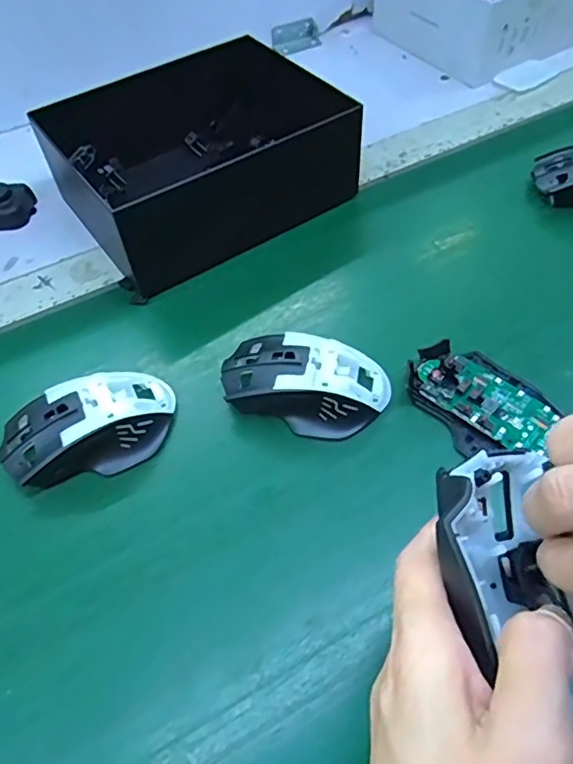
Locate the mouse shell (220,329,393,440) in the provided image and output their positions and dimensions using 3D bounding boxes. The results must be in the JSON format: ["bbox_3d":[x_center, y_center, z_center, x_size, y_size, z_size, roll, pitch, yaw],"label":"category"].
[{"bbox_3d":[0.012,-0.001,0.396,0.114,0.032,0.064,8,55,9],"label":"mouse shell"}]

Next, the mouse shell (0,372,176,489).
[{"bbox_3d":[-0.132,0.028,0.384,0.112,0.033,0.062,-21,56,-12],"label":"mouse shell"}]

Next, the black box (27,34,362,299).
[{"bbox_3d":[-0.081,-0.213,0.529,0.221,0.083,0.209,-31,58,-18],"label":"black box"}]

